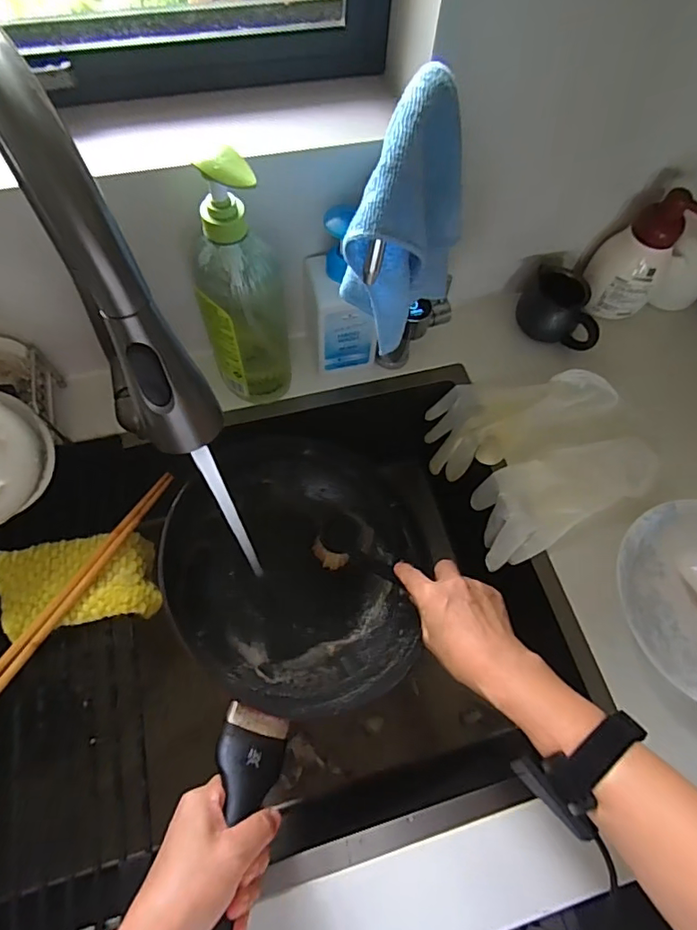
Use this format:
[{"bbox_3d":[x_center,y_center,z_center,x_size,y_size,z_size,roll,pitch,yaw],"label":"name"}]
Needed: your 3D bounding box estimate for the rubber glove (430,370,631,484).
[{"bbox_3d":[0.205,-0.045,0.618,0.219,0.078,0.101,-9,66,9],"label":"rubber glove"}]

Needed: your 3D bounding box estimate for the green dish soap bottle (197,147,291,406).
[{"bbox_3d":[-0.101,-0.157,0.485,0.076,0.273,0.068,-8,65,-7],"label":"green dish soap bottle"}]

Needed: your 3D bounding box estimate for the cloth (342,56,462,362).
[{"bbox_3d":[0.045,-0.163,0.356,0.054,0.152,0.129,21,65,7],"label":"cloth"}]

